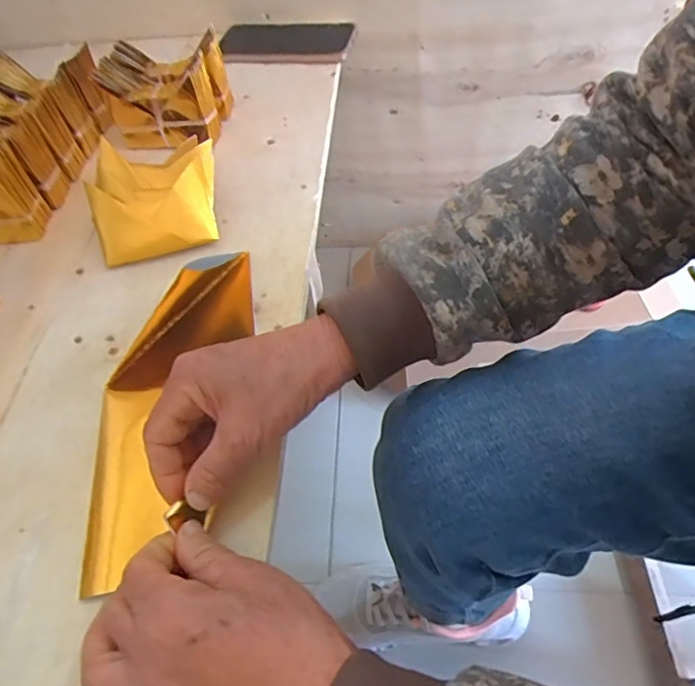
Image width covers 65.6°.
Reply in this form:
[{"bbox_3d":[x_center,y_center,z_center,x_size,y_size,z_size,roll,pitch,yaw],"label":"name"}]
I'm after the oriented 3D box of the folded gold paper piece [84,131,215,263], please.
[{"bbox_3d":[-0.165,-0.126,0.456,0.100,0.022,0.101,-9,74,4],"label":"folded gold paper piece"}]

